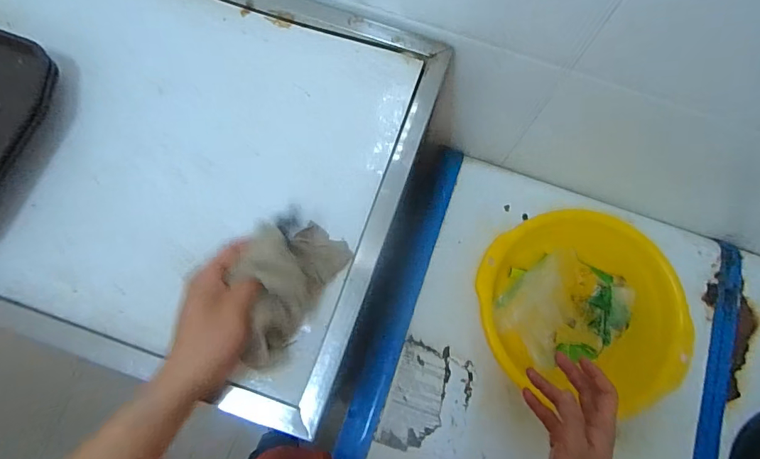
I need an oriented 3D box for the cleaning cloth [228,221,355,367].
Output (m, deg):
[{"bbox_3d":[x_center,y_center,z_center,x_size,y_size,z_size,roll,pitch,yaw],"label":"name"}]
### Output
[{"bbox_3d":[-0.101,0.055,0.449,0.075,0.084,0.152,30,77,6],"label":"cleaning cloth"}]

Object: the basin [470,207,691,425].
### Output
[{"bbox_3d":[0.293,0.121,0.685,0.281,0.106,0.276,1,74,-2],"label":"basin"}]

